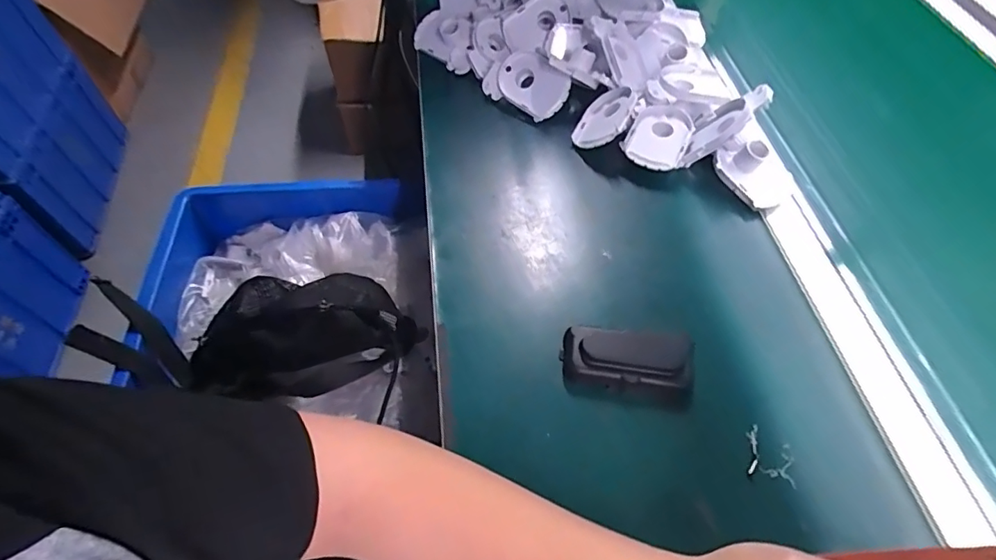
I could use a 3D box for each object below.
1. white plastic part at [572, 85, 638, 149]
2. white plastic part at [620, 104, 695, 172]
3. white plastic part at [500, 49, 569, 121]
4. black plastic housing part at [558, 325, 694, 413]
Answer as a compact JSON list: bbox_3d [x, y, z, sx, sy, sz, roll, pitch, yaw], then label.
[{"bbox_3d":[0.122,-0.185,0.577,0.065,0.016,0.083,-1,58,43],"label":"white plastic part"},{"bbox_3d":[0.180,-0.162,0.562,0.062,0.026,0.084,25,59,16],"label":"white plastic part"},{"bbox_3d":[0.042,-0.236,0.610,0.082,0.062,0.014,40,20,7],"label":"white plastic part"},{"bbox_3d":[0.111,0.073,0.424,0.109,0.031,0.064,2,56,1],"label":"black plastic housing part"}]

